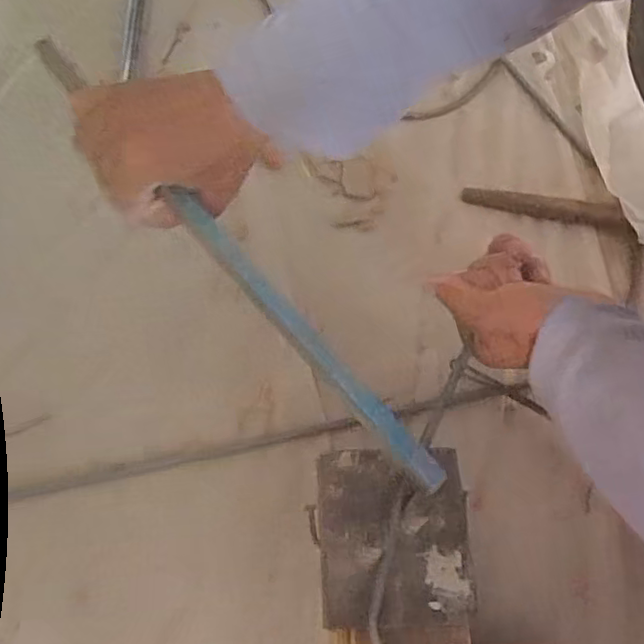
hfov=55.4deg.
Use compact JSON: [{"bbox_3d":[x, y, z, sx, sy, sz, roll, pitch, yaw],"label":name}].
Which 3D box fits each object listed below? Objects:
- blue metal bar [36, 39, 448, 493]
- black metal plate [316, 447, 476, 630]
[{"bbox_3d":[-0.061,-0.046,0.365,0.018,0.017,0.365,-38,75,-17],"label":"blue metal bar"},{"bbox_3d":[0.039,0.115,0.333,0.079,0.006,0.090,-3,68,-1],"label":"black metal plate"}]

